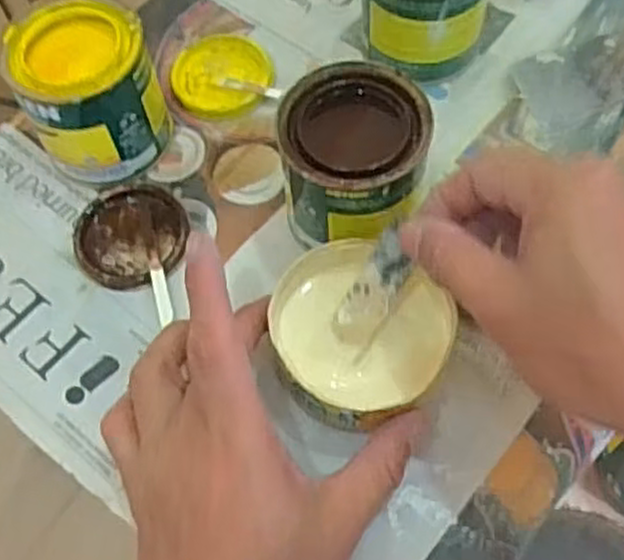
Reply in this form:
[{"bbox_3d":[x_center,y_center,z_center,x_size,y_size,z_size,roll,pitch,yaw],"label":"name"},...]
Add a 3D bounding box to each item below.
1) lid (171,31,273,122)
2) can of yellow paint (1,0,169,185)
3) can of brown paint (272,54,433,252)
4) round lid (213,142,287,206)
[{"bbox_3d":[-0.054,-0.125,0.476,0.059,0.007,0.061,-1,63,3],"label":"lid"},{"bbox_3d":[-0.119,-0.100,0.427,0.071,0.074,0.068,-23,64,-8],"label":"can of yellow paint"},{"bbox_3d":[0.020,-0.054,0.389,0.069,0.067,0.079,14,65,10],"label":"can of brown paint"},{"bbox_3d":[-0.035,-0.061,0.443,0.039,0.004,0.041,3,63,4],"label":"round lid"}]

